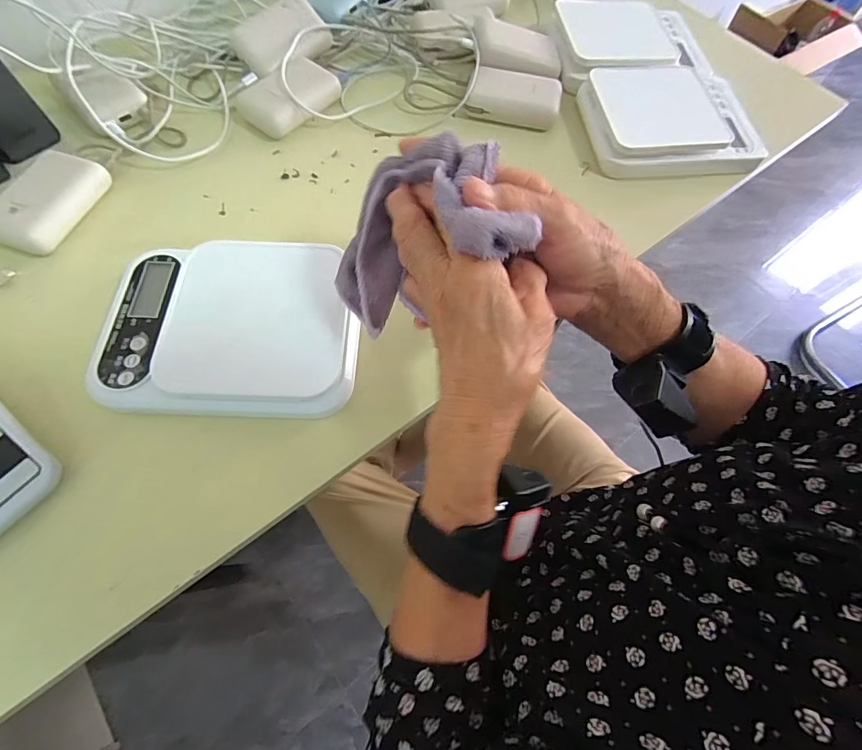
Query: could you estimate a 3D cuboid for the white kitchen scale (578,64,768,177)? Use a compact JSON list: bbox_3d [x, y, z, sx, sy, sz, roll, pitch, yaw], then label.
[{"bbox_3d":[0.259,-0.279,0.451,0.175,0.036,0.135,-4,67,-5],"label":"white kitchen scale"}]

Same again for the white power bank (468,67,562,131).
[{"bbox_3d":[0.094,-0.308,0.457,0.096,0.023,0.059,10,66,2],"label":"white power bank"}]

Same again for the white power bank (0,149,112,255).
[{"bbox_3d":[-0.345,-0.156,0.371,0.054,0.032,0.098,19,67,5],"label":"white power bank"}]

